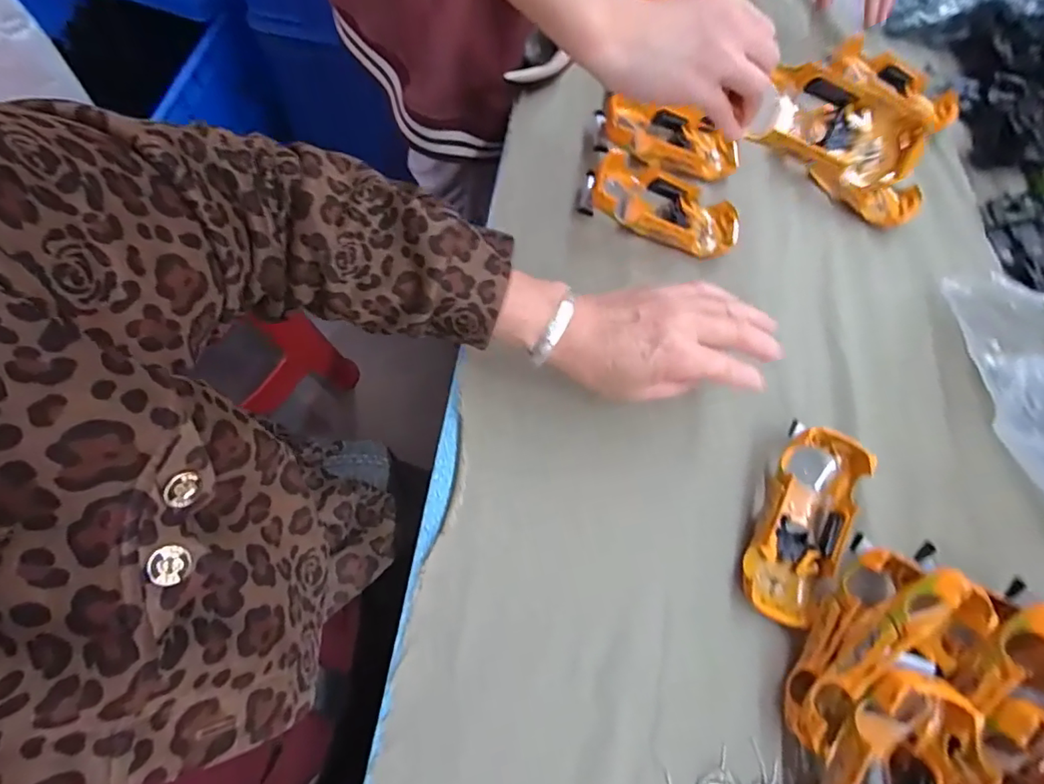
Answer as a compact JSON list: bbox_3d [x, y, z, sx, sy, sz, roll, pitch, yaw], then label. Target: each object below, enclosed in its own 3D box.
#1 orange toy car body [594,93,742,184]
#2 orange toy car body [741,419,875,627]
[{"bbox_3d":[0.134,-0.226,0.475,0.135,0.029,0.058,5,68,-16],"label":"orange toy car body"},{"bbox_3d":[0.193,0.088,0.353,0.055,0.032,0.127,24,68,3],"label":"orange toy car body"}]

